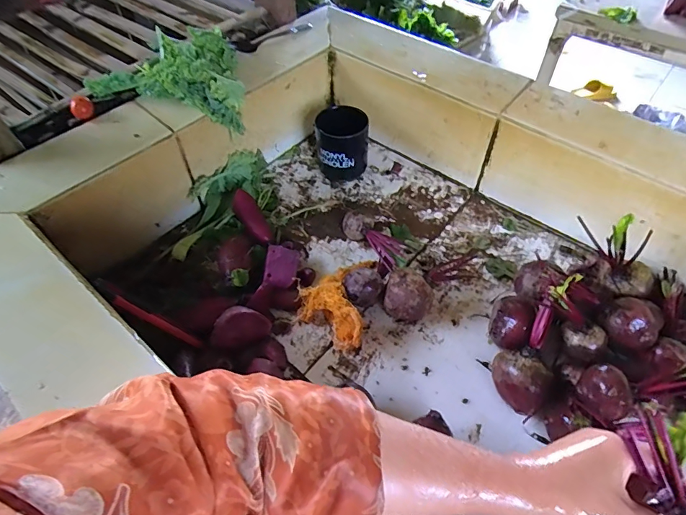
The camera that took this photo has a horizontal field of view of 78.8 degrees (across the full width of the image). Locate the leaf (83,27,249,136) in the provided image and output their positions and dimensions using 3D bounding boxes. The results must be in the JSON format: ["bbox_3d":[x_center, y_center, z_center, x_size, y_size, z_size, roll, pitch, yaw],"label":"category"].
[{"bbox_3d":[-0.231,-0.255,0.592,0.197,0.091,0.129,6,53,5],"label":"leaf"}]

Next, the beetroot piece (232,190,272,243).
[{"bbox_3d":[-0.135,-0.060,0.615,0.034,0.029,0.099,-22,55,-15],"label":"beetroot piece"}]

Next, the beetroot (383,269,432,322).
[{"bbox_3d":[0.081,0.052,0.526,0.056,0.062,0.053,8,53,7],"label":"beetroot"}]

